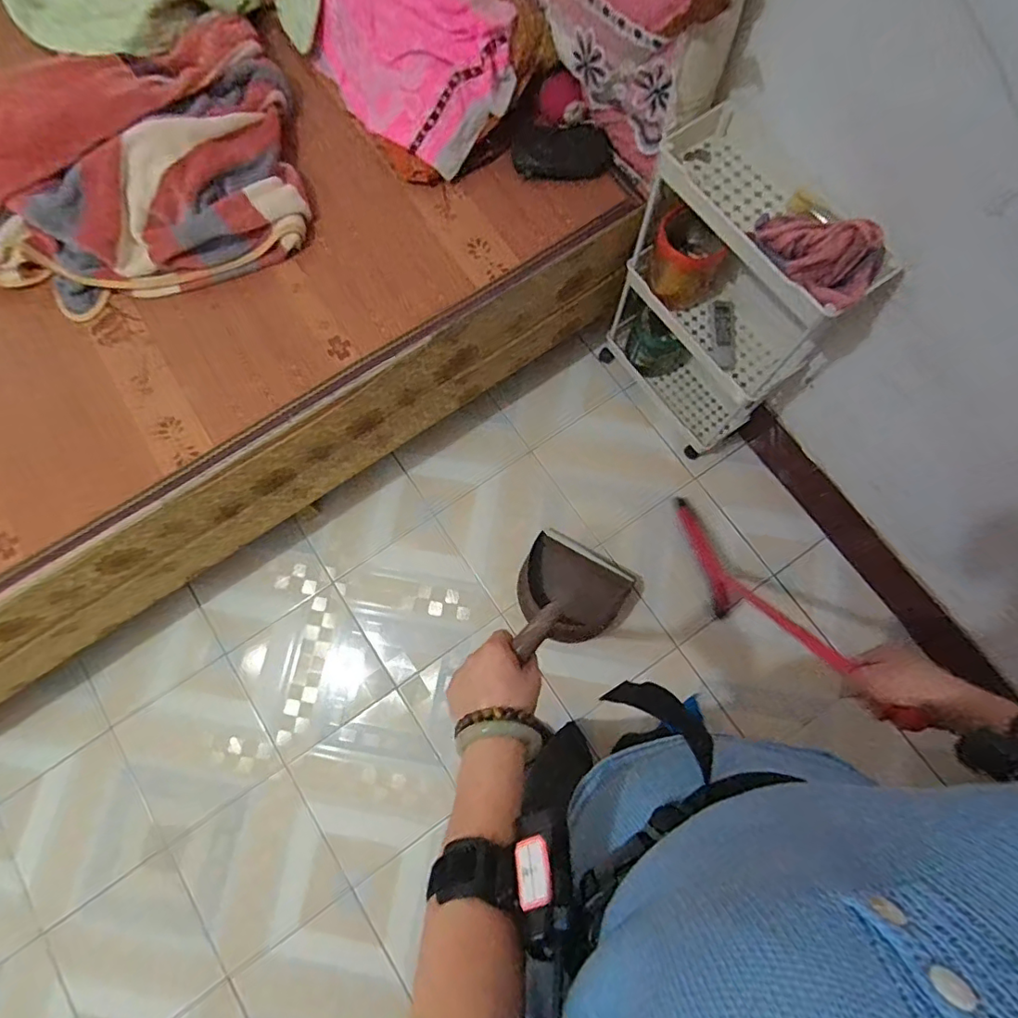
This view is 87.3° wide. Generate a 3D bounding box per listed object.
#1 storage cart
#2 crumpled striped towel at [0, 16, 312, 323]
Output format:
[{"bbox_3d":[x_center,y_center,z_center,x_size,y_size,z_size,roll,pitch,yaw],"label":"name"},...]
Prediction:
[{"bbox_3d":[0.413,-0.406,1.075,0.182,0.613,0.407,-39,78,-7],"label":"storage cart"},{"bbox_3d":[-0.771,-0.666,0.988,0.697,0.167,0.542,-15,77,-2],"label":"crumpled striped towel"}]

